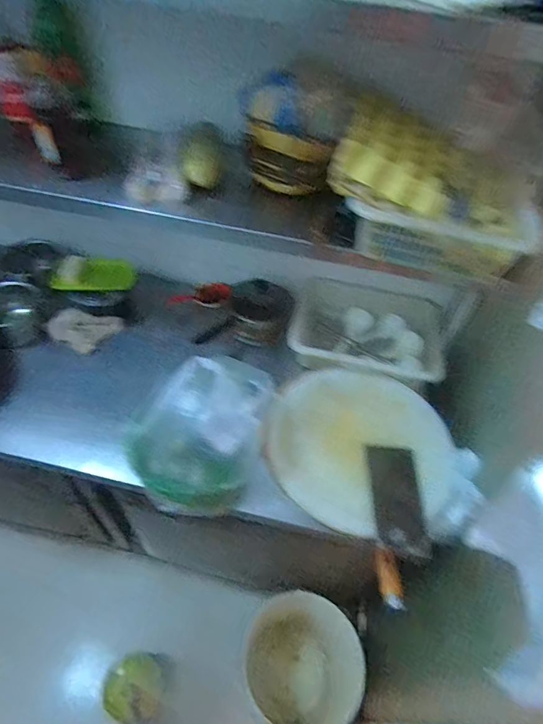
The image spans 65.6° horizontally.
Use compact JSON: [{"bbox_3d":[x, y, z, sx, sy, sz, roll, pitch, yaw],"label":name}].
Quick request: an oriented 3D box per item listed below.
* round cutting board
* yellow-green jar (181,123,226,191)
[{"bbox_3d":[0.177,0.154,0.877,0.370,0.022,0.370,3,50,-3],"label":"round cutting board"},{"bbox_3d":[-0.119,-0.361,0.736,0.070,0.091,0.064,3,50,-3],"label":"yellow-green jar"}]

